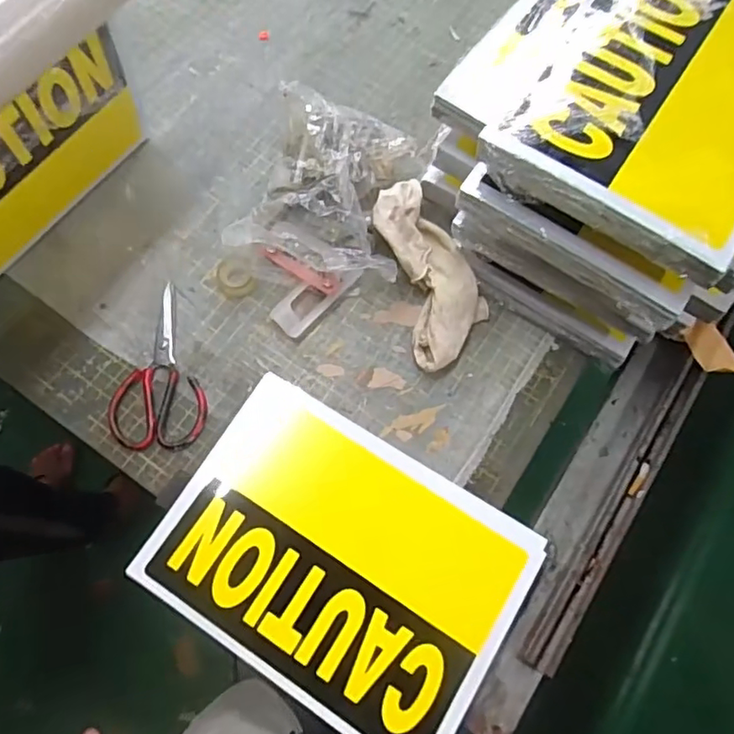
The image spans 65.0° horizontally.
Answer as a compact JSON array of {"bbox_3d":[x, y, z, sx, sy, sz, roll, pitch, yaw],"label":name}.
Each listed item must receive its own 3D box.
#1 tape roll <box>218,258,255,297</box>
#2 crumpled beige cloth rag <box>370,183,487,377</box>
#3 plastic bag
[{"bbox_3d":[-0.167,-0.113,0.733,0.048,0.024,0.049,0,68,-1],"label":"tape roll"},{"bbox_3d":[0.081,-0.116,0.706,0.099,0.082,0.223,-17,70,-7],"label":"crumpled beige cloth rag"},{"bbox_3d":[-0.028,-0.211,0.714,0.188,0.123,0.246,17,69,6],"label":"plastic bag"}]

